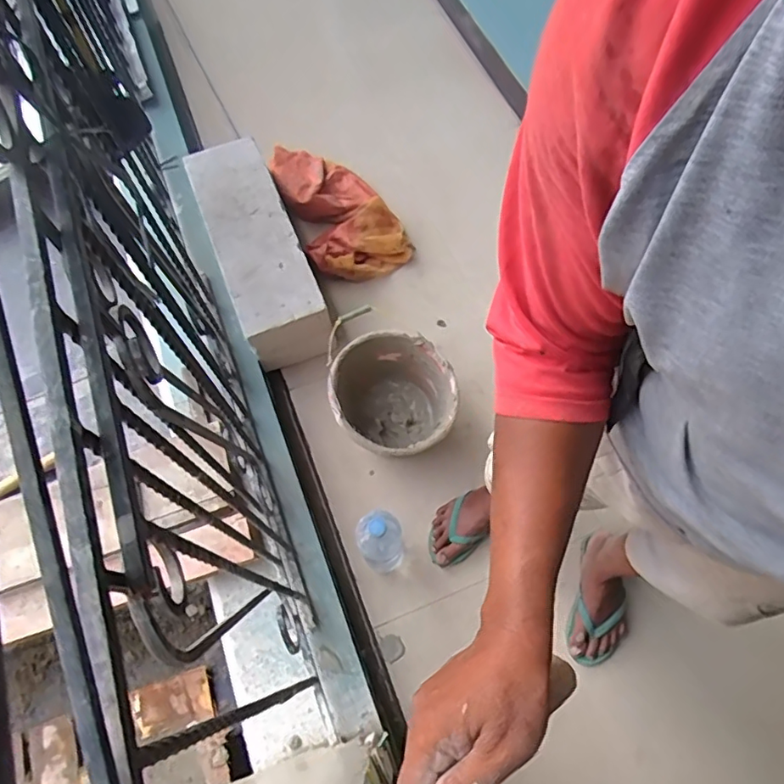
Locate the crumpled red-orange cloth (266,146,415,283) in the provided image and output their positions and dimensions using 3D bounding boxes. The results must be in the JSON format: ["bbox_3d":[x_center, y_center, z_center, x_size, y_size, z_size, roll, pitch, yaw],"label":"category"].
[{"bbox_3d":[-0.182,-0.540,1.597,0.282,0.089,0.550,-32,69,-12],"label":"crumpled red-orange cloth"}]

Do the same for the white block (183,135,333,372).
[{"bbox_3d":[-0.339,-0.374,1.445,0.214,0.210,0.588,-21,67,-8],"label":"white block"}]

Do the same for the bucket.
[{"bbox_3d":[0.003,0.029,1.285,0.267,0.208,0.292,-32,69,-12],"label":"bucket"}]

